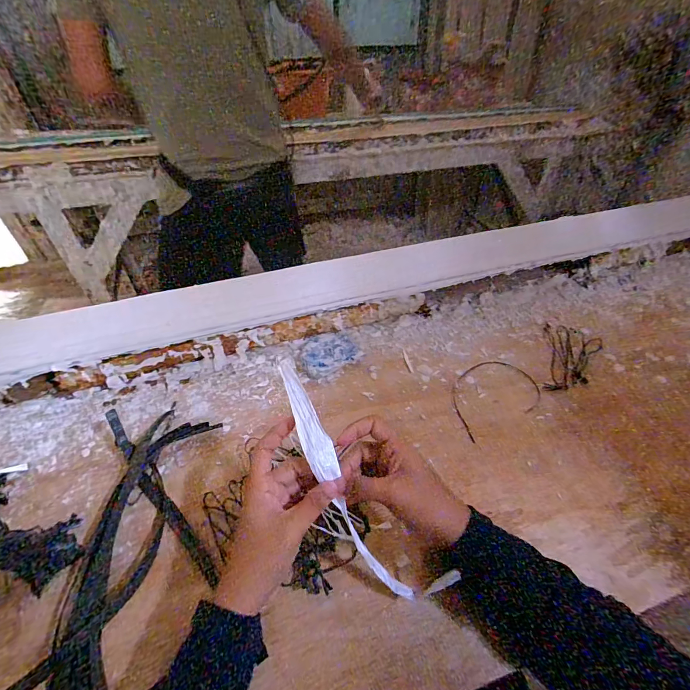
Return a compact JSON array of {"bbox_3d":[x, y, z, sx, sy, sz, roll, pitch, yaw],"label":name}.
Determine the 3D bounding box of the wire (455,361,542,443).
[{"bbox_3d":[0.206,0.068,0.539,0.147,0.004,0.098,-21,47,-20],"label":"wire"}]

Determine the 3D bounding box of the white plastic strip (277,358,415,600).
[{"bbox_3d":[-0.006,0.124,0.342,0.030,0.014,0.240,-25,89,-23],"label":"white plastic strip"}]

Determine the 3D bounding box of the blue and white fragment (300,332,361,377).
[{"bbox_3d":[-0.021,0.016,0.575,0.085,0.026,0.070,-10,44,-10],"label":"blue and white fragment"}]

